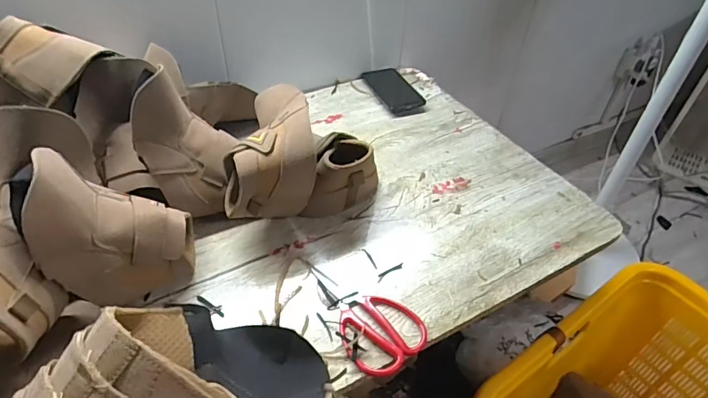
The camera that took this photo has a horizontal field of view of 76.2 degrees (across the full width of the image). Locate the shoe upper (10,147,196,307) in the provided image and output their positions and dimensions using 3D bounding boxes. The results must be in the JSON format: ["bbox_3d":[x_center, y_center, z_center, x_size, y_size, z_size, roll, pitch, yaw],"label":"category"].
[{"bbox_3d":[-0.275,0.027,0.526,0.160,0.194,0.098,-27,50,-29],"label":"shoe upper"}]

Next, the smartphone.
[{"bbox_3d":[0.084,-0.236,0.969,0.077,0.017,0.165,-14,45,-18],"label":"smartphone"}]

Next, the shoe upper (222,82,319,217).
[{"bbox_3d":[-0.121,-0.061,0.641,0.123,0.104,0.181,-5,43,-9],"label":"shoe upper"}]

